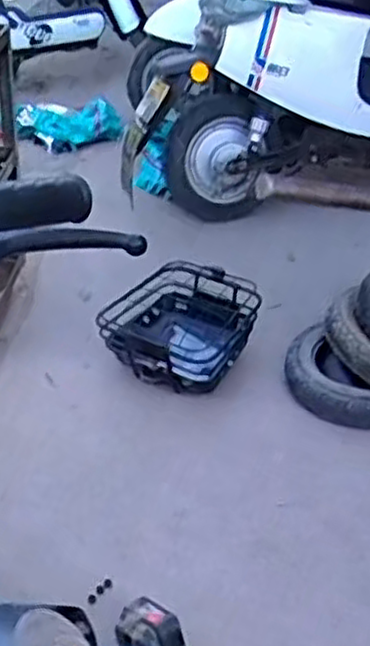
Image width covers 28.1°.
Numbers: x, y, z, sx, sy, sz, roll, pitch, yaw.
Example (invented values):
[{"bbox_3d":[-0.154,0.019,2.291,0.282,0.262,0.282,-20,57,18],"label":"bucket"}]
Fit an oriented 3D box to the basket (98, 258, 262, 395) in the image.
[{"bbox_3d":[-0.004,0.010,1.751,0.272,0.184,0.318,22,41,24],"label":"basket"}]

